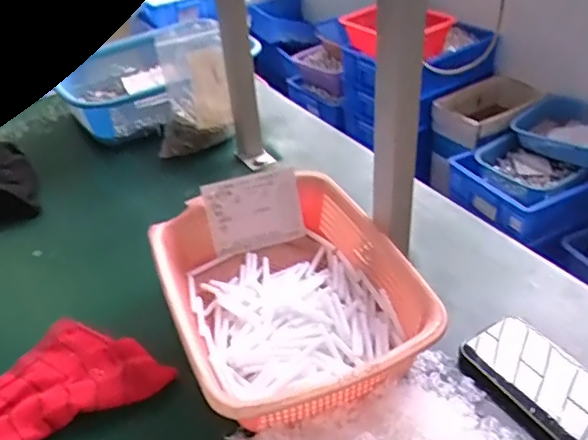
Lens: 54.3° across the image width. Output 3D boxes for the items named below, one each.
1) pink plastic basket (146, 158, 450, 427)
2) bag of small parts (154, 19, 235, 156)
[{"bbox_3d":[-0.010,0.070,0.568,0.218,0.078,0.287,-18,37,-18],"label":"pink plastic basket"},{"bbox_3d":[-0.153,-0.188,0.842,0.116,0.176,0.057,-9,35,-5],"label":"bag of small parts"}]

